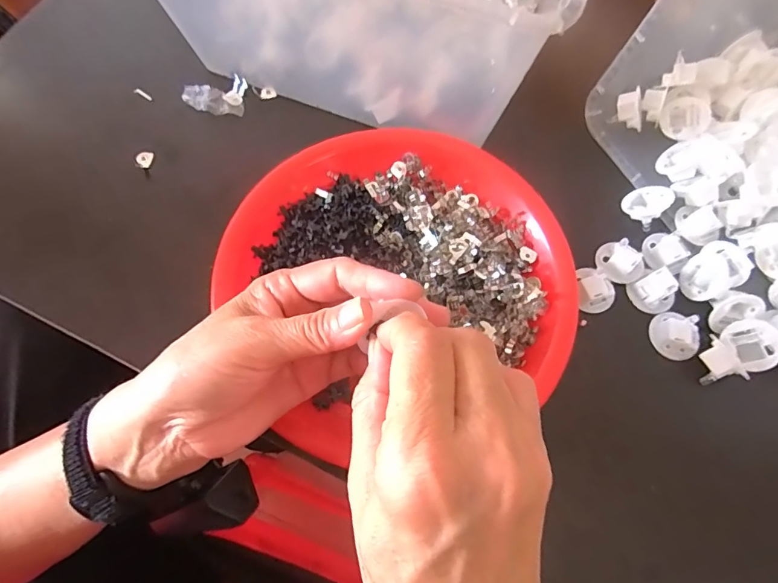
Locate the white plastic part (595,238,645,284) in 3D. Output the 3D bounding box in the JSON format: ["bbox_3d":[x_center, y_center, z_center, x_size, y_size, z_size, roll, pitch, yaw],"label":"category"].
[{"bbox_3d":[0.165,-0.021,0.323,0.031,0.019,0.027,32,74,9],"label":"white plastic part"}]

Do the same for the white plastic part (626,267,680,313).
[{"bbox_3d":[0.185,0.000,0.314,0.025,0.022,0.028,-28,74,-10],"label":"white plastic part"}]

